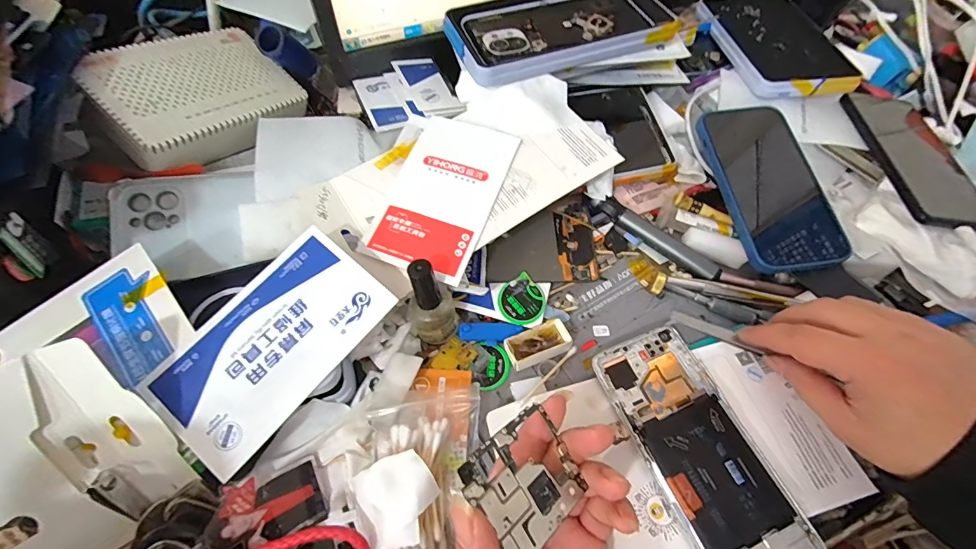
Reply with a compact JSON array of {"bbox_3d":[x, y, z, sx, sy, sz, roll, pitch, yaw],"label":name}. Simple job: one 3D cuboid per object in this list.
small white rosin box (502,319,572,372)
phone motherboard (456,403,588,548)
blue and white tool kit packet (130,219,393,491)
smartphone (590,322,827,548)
[{"bbox_3d":[0.038,0.053,0.320,0.048,0.016,0.025,-18,61,-11],"label":"small white rosin box"},{"bbox_3d":[0.019,0.101,0.208,0.062,0.004,0.050,-23,76,-45],"label":"phone motherboard"},{"bbox_3d":[-0.135,0.042,0.263,0.080,0.004,0.140,40,76,9],"label":"blue and white tool kit packet"},{"bbox_3d":[0.141,0.115,0.279,0.074,0.008,0.163,-19,60,-13],"label":"smartphone"}]

